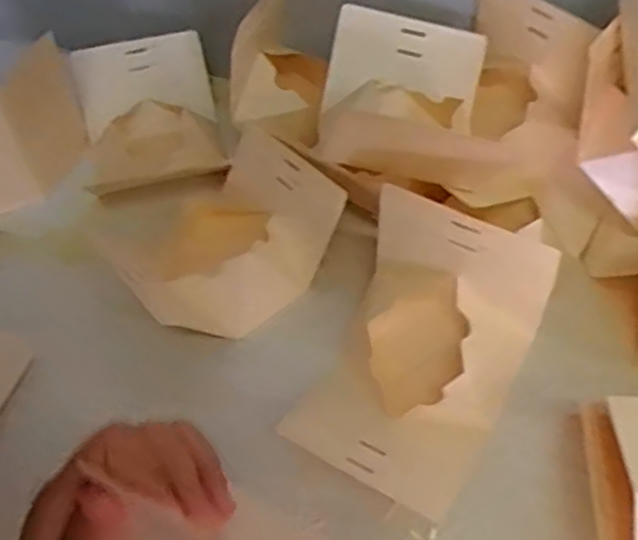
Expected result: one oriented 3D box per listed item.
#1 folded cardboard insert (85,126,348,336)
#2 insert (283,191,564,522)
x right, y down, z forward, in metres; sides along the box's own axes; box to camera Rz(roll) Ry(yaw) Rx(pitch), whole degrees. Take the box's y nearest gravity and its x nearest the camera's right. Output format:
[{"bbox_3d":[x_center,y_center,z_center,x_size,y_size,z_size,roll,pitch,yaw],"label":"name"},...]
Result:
[{"bbox_3d":[-0.093,-0.039,0.625,0.161,0.089,0.188,-33,56,-22],"label":"folded cardboard insert"},{"bbox_3d":[0.063,0.055,0.491,0.126,0.120,0.149,23,56,21],"label":"insert"}]

